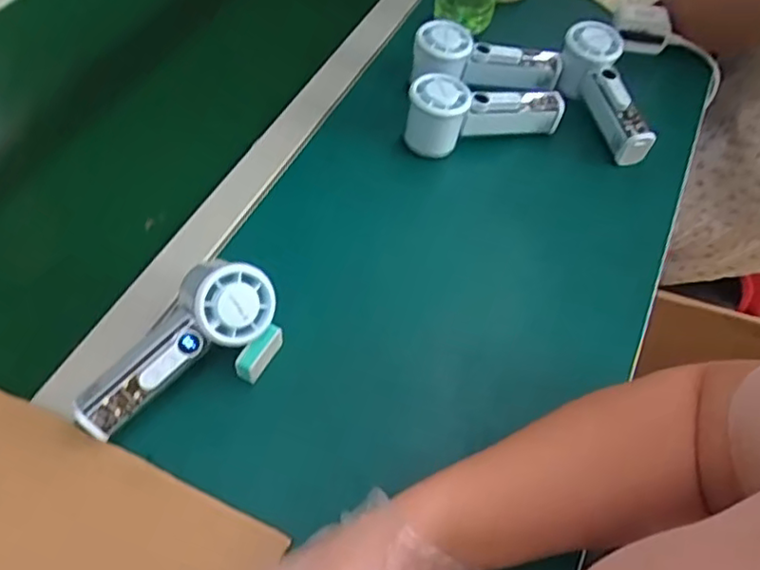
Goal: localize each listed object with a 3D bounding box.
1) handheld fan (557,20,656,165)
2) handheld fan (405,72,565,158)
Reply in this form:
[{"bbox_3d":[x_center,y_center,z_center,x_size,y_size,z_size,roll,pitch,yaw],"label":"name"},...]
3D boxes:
[{"bbox_3d":[0.230,-0.192,0.646,0.058,0.063,0.155,-12,70,-10],"label":"handheld fan"},{"bbox_3d":[0.101,-0.171,0.616,0.155,0.063,0.049,-12,56,-10],"label":"handheld fan"}]

